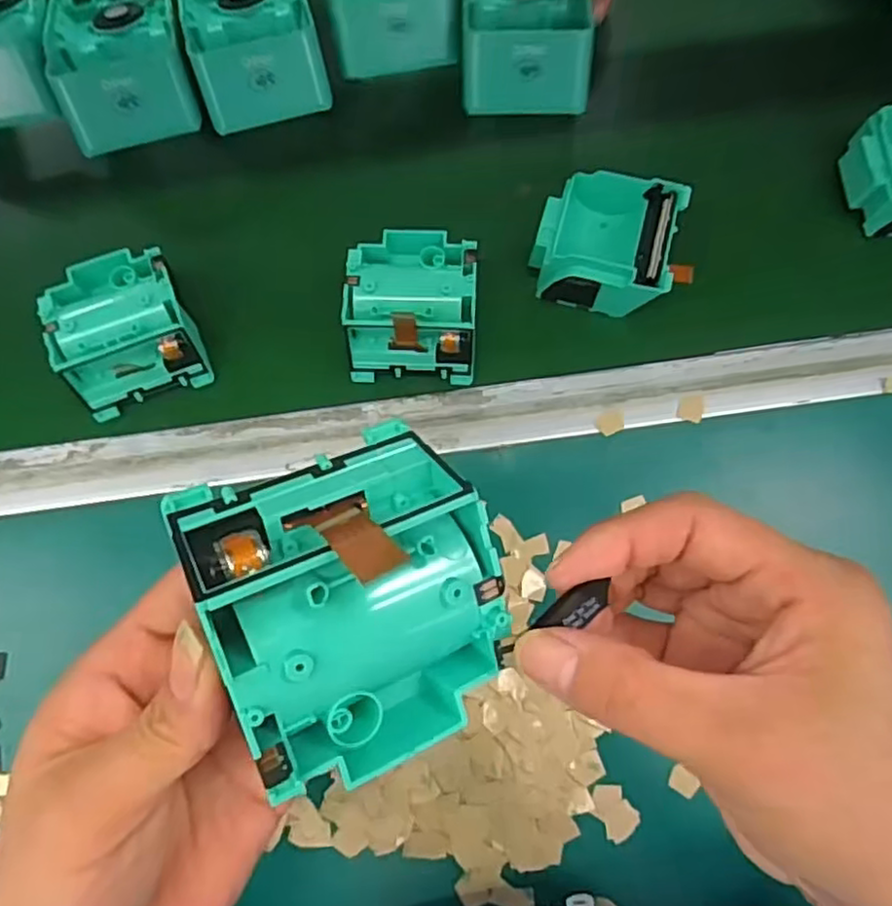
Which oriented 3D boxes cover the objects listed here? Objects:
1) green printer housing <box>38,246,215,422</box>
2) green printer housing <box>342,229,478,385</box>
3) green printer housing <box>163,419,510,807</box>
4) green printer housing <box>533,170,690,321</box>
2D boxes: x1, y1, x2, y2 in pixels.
[{"bbox_3d":[-0.185,-0.071,0.392,0.075,0.032,0.079,-21,75,-3],"label":"green printer housing"},{"bbox_3d":[-0.020,-0.086,0.395,0.073,0.041,0.078,-1,75,2],"label":"green printer housing"},{"bbox_3d":[-0.027,0.041,0.188,0.075,0.053,0.080,-21,110,-24],"label":"green printer housing"},{"bbox_3d":[0.099,-0.124,0.405,0.094,0.039,0.076,12,76,6],"label":"green printer housing"}]

